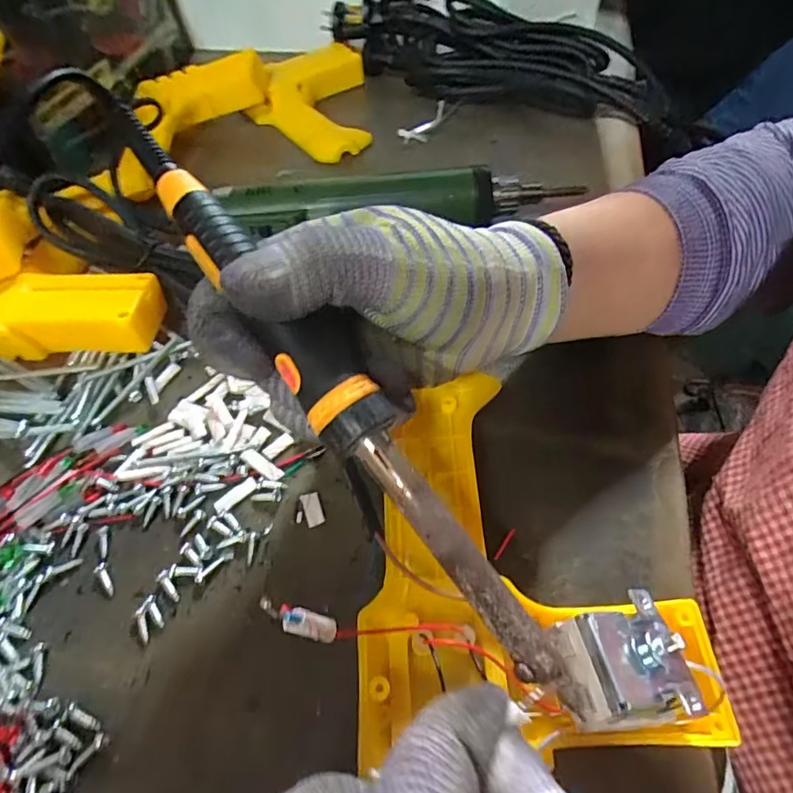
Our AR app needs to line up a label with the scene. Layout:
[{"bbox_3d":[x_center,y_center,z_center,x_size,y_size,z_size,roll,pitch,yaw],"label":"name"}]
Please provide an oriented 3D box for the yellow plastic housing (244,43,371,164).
[{"bbox_3d":[-0.079,-0.266,0.460,0.102,0.035,0.159,-5,54,-3],"label":"yellow plastic housing"}]

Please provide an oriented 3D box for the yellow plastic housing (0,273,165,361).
[{"bbox_3d":[-0.194,-0.046,0.291,0.115,0.028,0.044,-2,54,-1],"label":"yellow plastic housing"}]

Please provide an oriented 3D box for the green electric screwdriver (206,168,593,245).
[{"bbox_3d":[0.005,-0.127,0.337,0.225,0.041,0.033,-7,54,-5],"label":"green electric screwdriver"}]

